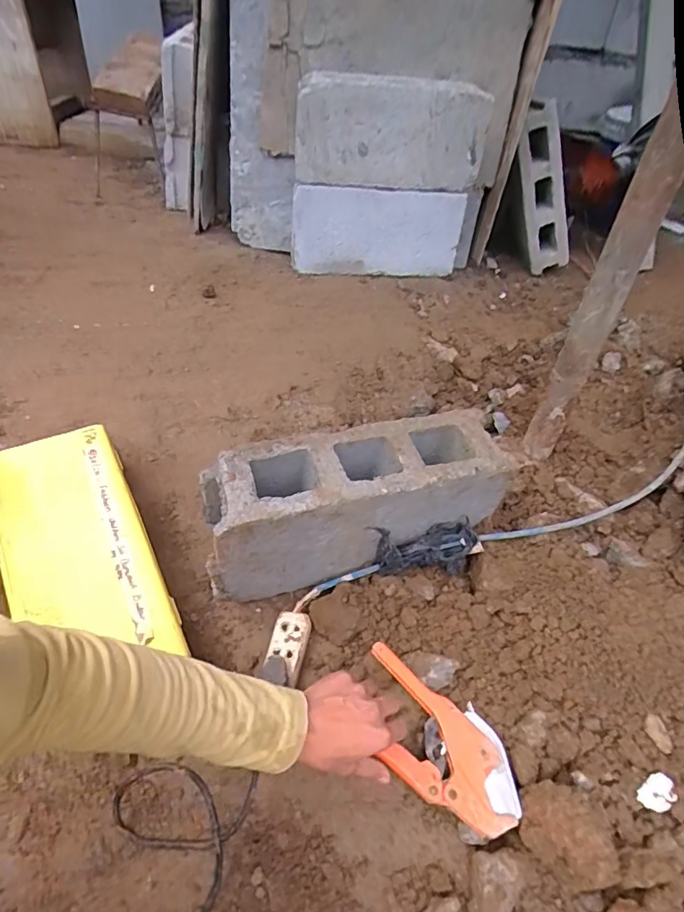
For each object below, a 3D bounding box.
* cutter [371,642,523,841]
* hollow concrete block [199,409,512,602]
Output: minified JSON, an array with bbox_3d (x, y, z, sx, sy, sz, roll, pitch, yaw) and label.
[{"bbox_3d":[0.101,0.308,0.571,0.205,0.028,0.104,28,46,23],"label":"cutter"},{"bbox_3d":[0.019,0.063,0.702,0.383,0.175,0.110,-10,44,-18],"label":"hollow concrete block"}]

